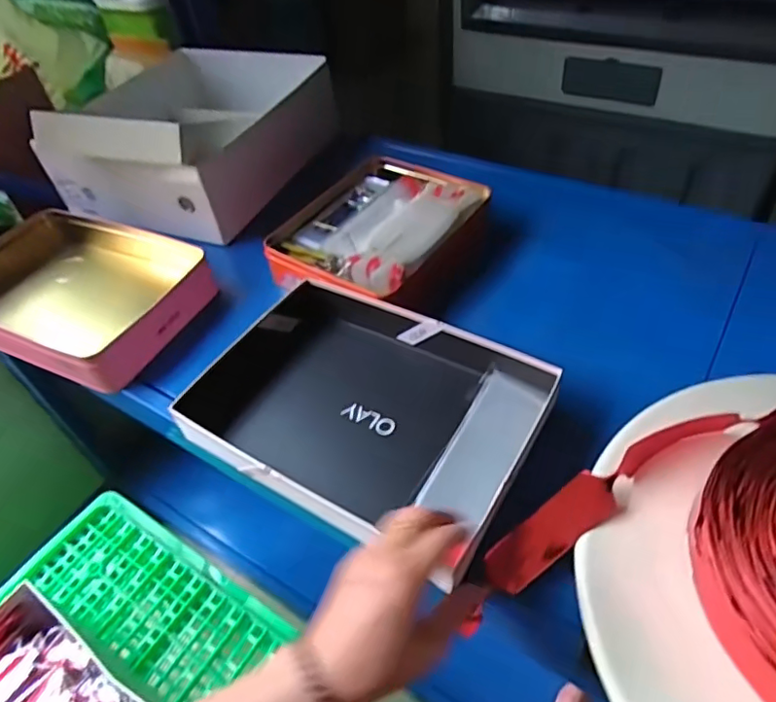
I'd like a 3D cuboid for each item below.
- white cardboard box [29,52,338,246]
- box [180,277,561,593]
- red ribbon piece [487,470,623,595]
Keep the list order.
[{"bbox_3d":[-0.297,-0.348,0.880,0.287,0.180,0.393,16,52,20],"label":"white cardboard box"},{"bbox_3d":[-0.017,0.058,0.568,0.304,0.083,0.236,22,54,24],"label":"box"},{"bbox_3d":[0.129,0.143,0.452,0.117,0.009,0.039,-35,81,-9],"label":"red ribbon piece"}]

